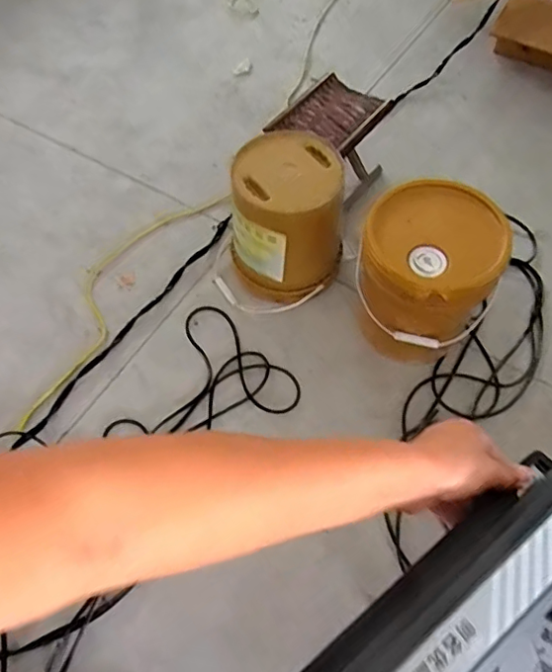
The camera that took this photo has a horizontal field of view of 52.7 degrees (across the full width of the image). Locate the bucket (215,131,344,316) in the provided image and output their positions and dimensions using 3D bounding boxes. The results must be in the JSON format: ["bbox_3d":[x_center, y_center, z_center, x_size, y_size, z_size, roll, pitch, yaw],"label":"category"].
[{"bbox_3d":[0.011,-0.307,1.461,0.314,0.390,0.327,-2,60,3],"label":"bucket"}]

